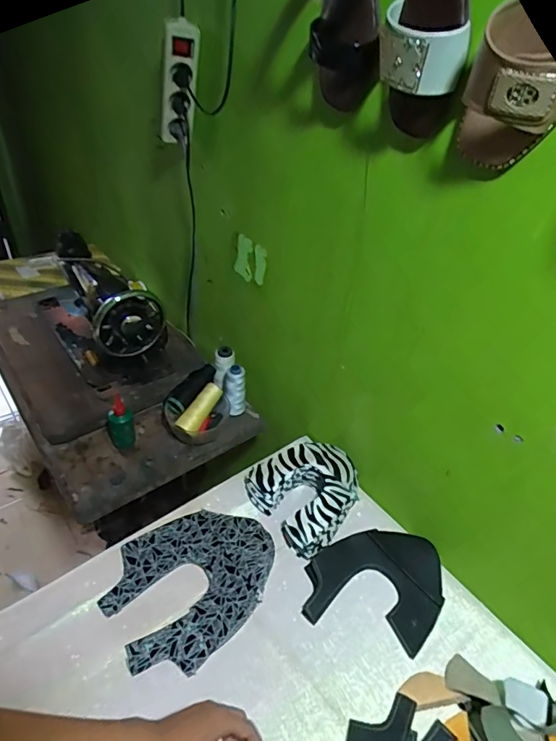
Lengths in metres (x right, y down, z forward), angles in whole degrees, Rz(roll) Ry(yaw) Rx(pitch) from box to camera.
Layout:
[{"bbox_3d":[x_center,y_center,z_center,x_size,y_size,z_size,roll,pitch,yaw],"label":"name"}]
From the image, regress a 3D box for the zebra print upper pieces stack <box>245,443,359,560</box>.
[{"bbox_3d":[0.053,0.203,0.778,0.165,0.076,0.165,-26,50,-34],"label":"zebra print upper pieces stack"}]

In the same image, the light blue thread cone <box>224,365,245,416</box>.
[{"bbox_3d":[-0.086,0.042,0.910,0.041,0.109,0.036,0,40,-8],"label":"light blue thread cone"}]

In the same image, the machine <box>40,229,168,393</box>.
[{"bbox_3d":[-0.395,-0.150,0.996,0.184,0.209,0.361,-22,48,-30],"label":"machine"}]

